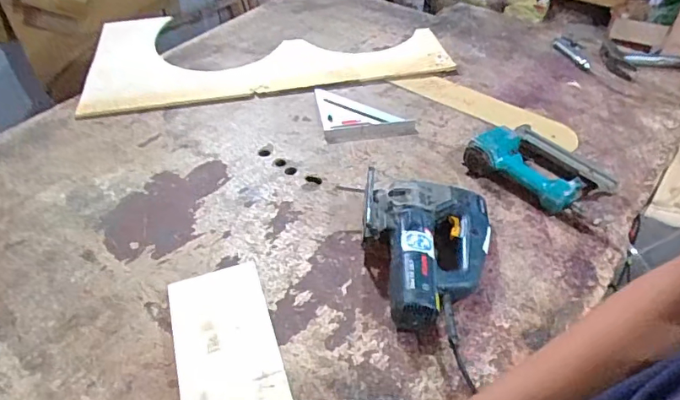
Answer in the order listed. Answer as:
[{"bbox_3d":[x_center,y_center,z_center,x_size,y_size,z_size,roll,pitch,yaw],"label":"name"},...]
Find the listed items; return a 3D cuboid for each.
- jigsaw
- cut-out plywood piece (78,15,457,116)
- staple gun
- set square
[{"bbox_3d":[0.122,0.074,0.733,0.191,0.074,0.244,7,45,7],"label":"jigsaw"},{"bbox_3d":[-0.201,-0.375,1.242,0.861,0.035,0.429,-8,47,-3],"label":"cut-out plywood piece"},{"bbox_3d":[0.337,-0.055,0.866,0.180,0.058,0.198,-26,51,-19],"label":"staple gun"},{"bbox_3d":[0.050,-0.185,1.041,0.186,0.017,0.176,-7,47,-3],"label":"set square"}]

